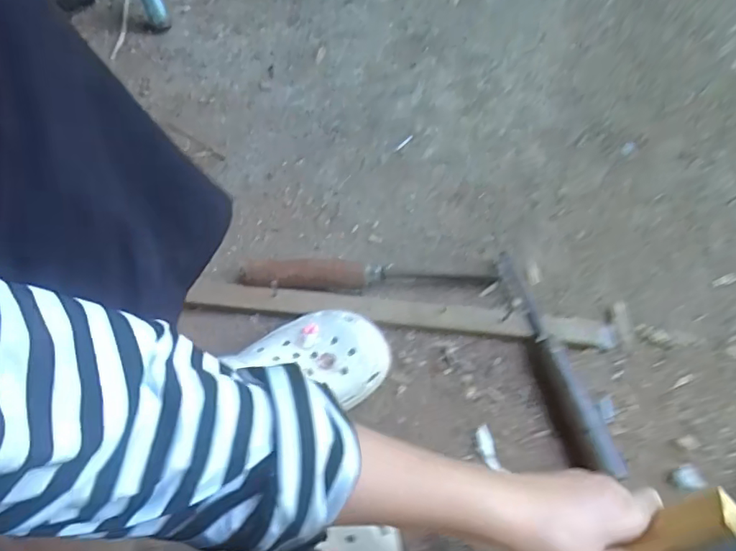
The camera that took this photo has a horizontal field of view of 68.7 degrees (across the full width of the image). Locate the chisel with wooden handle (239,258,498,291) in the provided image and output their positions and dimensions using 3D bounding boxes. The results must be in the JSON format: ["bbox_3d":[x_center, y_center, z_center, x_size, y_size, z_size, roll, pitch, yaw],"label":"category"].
[{"bbox_3d":[-0.001,-0.002,0.568,0.267,0.029,0.030,-2,64,1],"label":"chisel with wooden handle"}]

